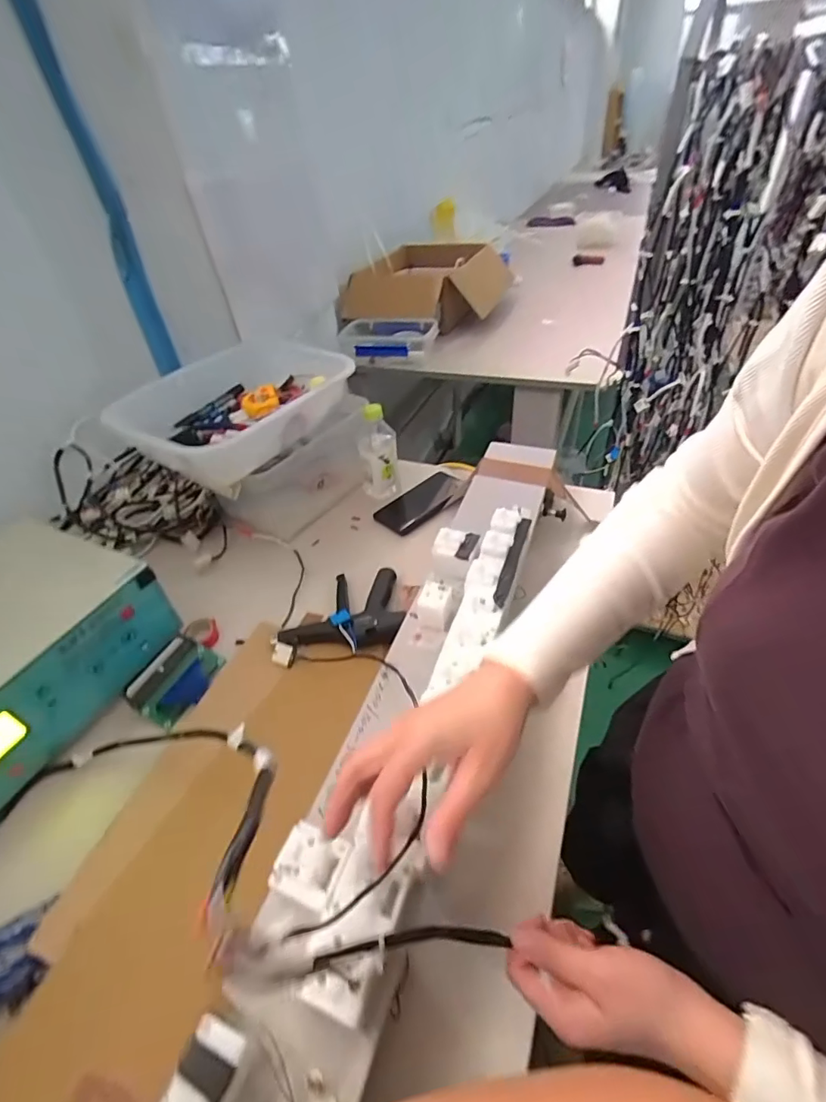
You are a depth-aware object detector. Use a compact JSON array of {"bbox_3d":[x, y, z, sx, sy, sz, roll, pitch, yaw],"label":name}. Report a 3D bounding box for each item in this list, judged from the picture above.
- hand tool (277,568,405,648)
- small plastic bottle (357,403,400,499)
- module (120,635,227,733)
[{"bbox_3d":[-0.084,0.073,0.664,0.168,0.041,0.148,4,42,11],"label":"hand tool"},{"bbox_3d":[-0.059,-0.166,0.828,0.064,0.166,0.055,-7,42,-1],"label":"small plastic bottle"},{"bbox_3d":[-0.291,0.151,0.595,0.082,0.026,0.104,16,46,22],"label":"module"}]

